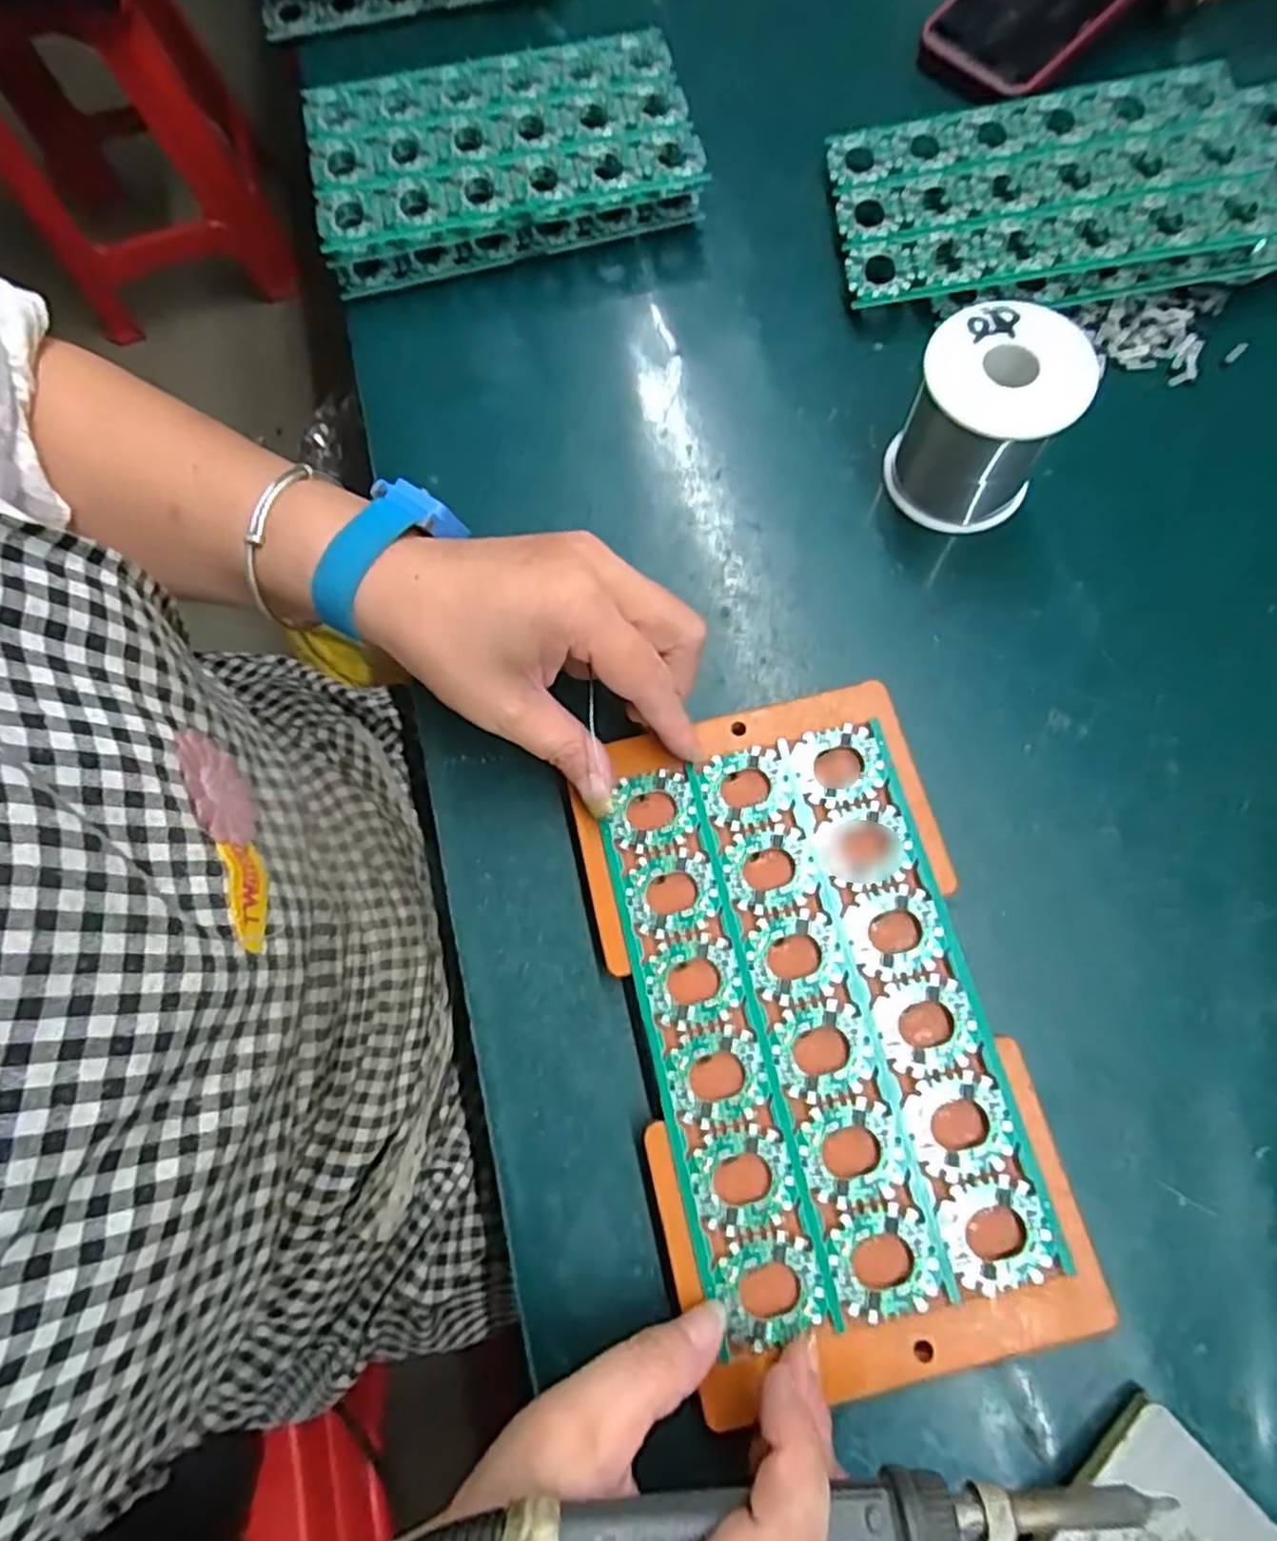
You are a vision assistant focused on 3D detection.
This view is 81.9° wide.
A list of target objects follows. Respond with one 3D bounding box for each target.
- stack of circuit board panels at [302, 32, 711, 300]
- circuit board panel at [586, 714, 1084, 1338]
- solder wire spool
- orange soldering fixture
[{"bbox_3d":[-0.074,-0.333,0.405,0.202,0.043,0.113,-16,72,0],"label":"stack of circuit board panels"},{"bbox_3d":[0.061,0.086,0.272,0.118,0.004,0.196,-13,72,-1],"label":"circuit board panel"},{"bbox_3d":[0.151,-0.153,0.326,0.066,0.068,0.063,30,76,11],"label":"solder wire spool"},{"bbox_3d":[0.062,0.086,0.273,0.135,0.014,0.228,-13,70,-3],"label":"orange soldering fixture"}]

